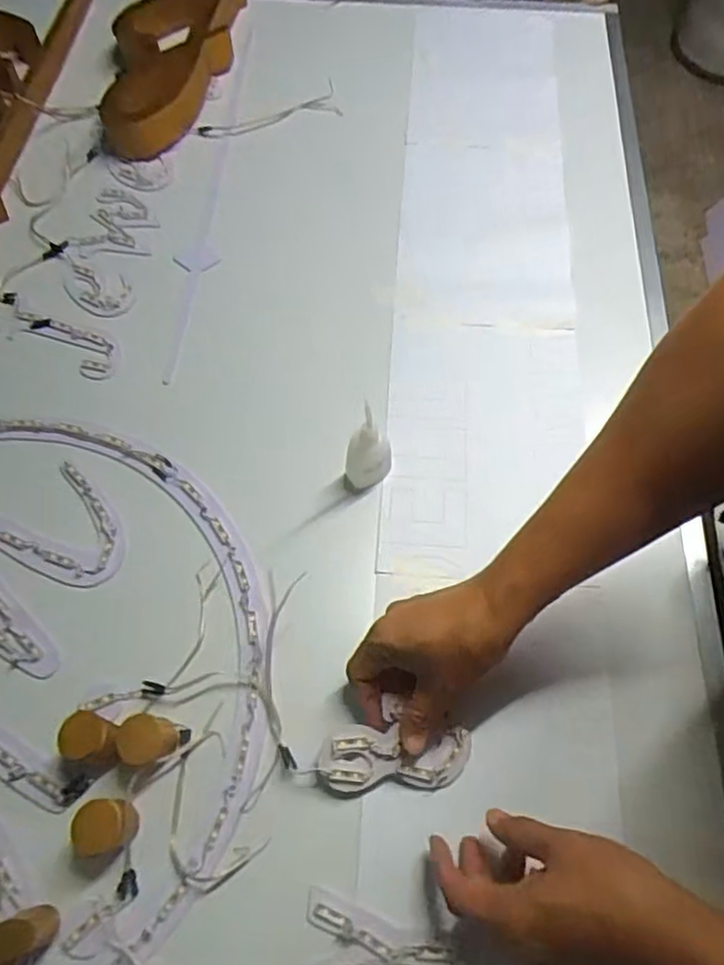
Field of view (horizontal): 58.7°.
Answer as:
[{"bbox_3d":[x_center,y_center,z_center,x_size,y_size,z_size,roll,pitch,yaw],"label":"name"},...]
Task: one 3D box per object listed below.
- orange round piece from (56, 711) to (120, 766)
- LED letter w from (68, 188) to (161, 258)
[{"bbox_3d":[-0.201,0.190,0.480,0.037,0.041,0.033,13,65,6],"label":"orange round piece"},{"bbox_3d":[-0.280,-0.298,0.741,0.084,0.004,0.103,7,64,3],"label":"LED letter w"}]

